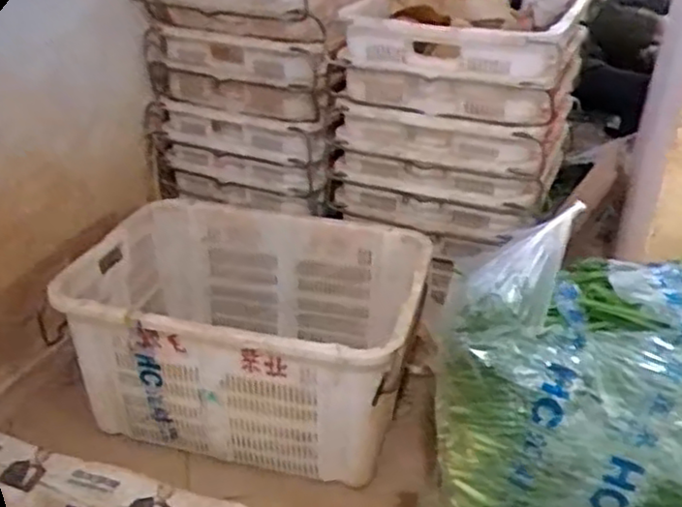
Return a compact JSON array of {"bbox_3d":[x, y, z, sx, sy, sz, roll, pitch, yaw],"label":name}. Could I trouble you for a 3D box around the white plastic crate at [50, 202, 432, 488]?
[{"bbox_3d":[-0.185,0.156,1.465,0.666,0.328,0.490,8,29,9],"label":"white plastic crate"}]

